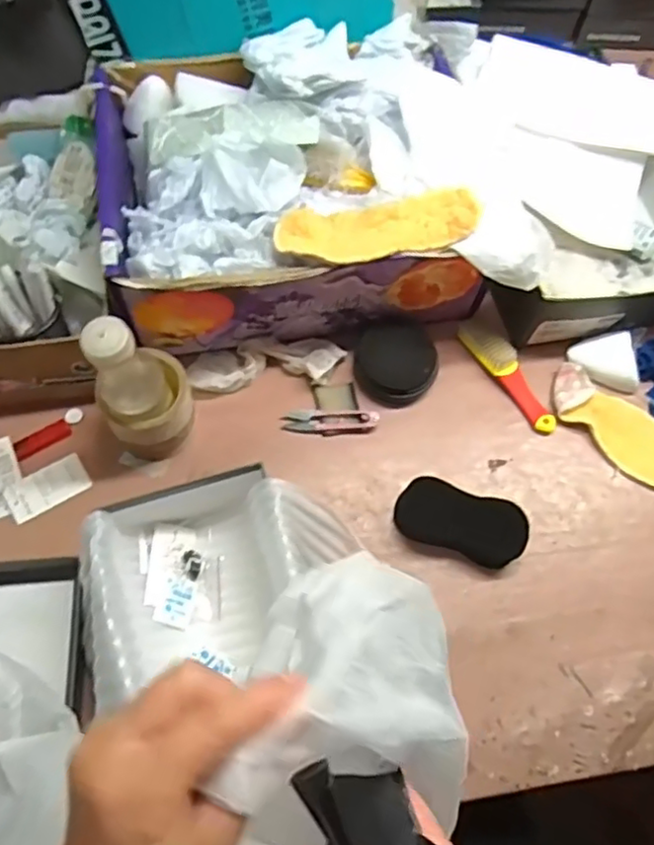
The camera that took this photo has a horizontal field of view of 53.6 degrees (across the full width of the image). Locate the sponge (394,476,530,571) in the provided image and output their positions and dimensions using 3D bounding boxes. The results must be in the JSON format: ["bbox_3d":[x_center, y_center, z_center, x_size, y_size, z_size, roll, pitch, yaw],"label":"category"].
[{"bbox_3d":[0.136,0.100,0.658,0.127,0.035,0.058,21,66,7],"label":"sponge"}]

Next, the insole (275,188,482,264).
[{"bbox_3d":[0.051,-0.195,0.636,0.197,0.022,0.068,-13,66,-9],"label":"insole"}]

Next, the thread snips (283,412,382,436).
[{"bbox_3d":[0.004,0.000,0.706,0.102,0.008,0.027,1,65,-2],"label":"thread snips"}]

